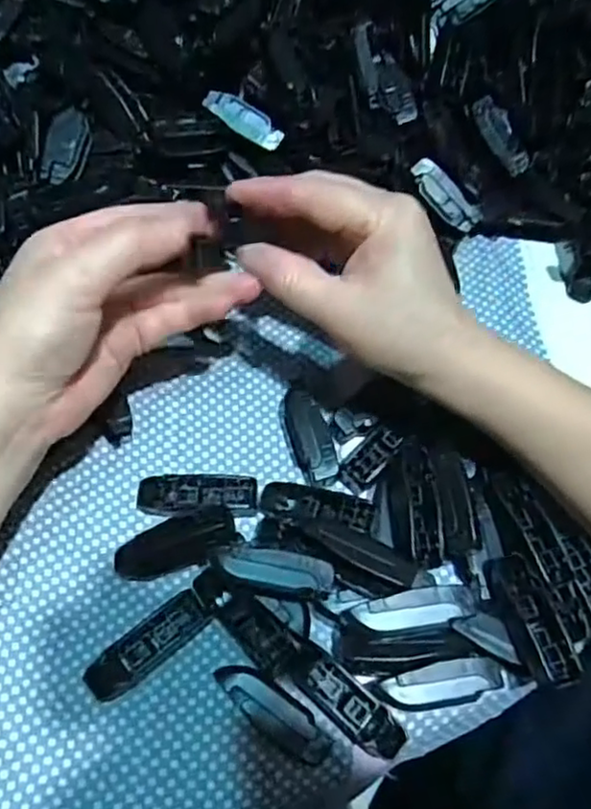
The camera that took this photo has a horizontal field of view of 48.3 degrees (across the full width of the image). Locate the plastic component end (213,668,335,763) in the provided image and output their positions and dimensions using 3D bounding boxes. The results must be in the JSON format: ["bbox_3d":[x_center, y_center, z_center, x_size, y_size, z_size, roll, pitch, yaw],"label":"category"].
[{"bbox_3d":[-0.009,0.128,0.274,0.054,0.011,0.018,34,67,13],"label":"plastic component end"}]

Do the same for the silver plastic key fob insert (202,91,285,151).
[{"bbox_3d":[-0.029,-0.158,0.366,0.046,0.006,0.018,33,65,-5],"label":"silver plastic key fob insert"}]

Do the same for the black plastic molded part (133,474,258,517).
[{"bbox_3d":[-0.047,0.043,0.317,0.056,0.009,0.021,3,64,-2],"label":"black plastic molded part"}]

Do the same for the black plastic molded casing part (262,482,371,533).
[{"bbox_3d":[0.009,0.049,0.313,0.055,0.007,0.019,7,62,20],"label":"black plastic molded casing part"}]

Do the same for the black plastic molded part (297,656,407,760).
[{"bbox_3d":[0.024,0.127,0.278,0.048,0.009,0.018,42,69,16],"label":"black plastic molded part"}]

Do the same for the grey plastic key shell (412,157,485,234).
[{"bbox_3d":[0.085,-0.119,0.376,0.047,0.009,0.017,44,68,-6],"label":"grey plastic key shell"}]

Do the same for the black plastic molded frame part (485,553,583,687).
[{"bbox_3d":[0.103,0.092,0.284,0.019,0.014,0.055,-14,66,-10],"label":"black plastic molded frame part"}]

